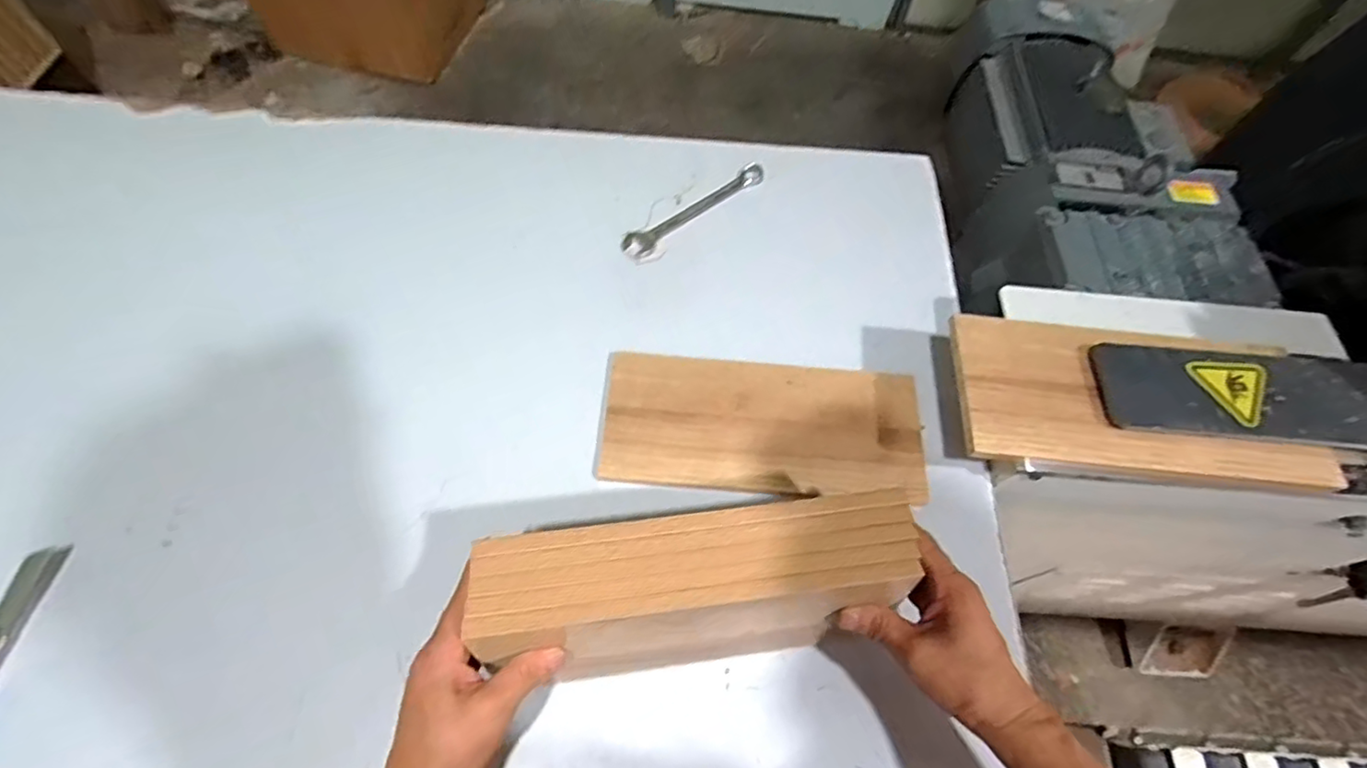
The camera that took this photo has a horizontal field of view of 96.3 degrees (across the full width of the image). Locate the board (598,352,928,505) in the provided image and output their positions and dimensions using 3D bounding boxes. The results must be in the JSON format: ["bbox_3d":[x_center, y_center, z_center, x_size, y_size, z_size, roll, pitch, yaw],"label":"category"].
[{"bbox_3d":[0.074,0.040,0.582,0.293,0.029,0.129,5,63,-1],"label":"board"}]

